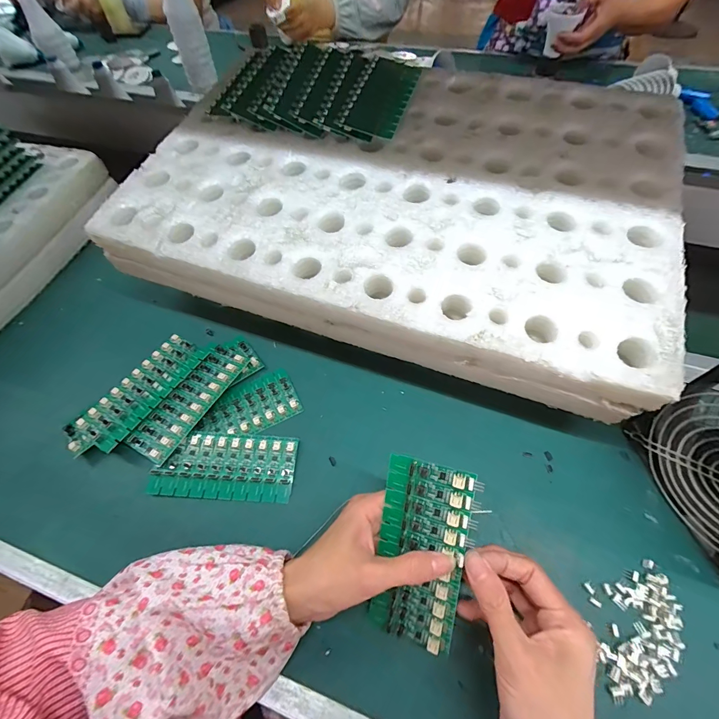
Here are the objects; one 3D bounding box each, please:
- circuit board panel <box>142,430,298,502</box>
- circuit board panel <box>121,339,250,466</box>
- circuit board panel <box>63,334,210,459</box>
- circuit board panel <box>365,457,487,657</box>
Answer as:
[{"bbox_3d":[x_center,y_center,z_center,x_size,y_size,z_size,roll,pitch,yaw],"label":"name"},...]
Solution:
[{"bbox_3d":[-0.132,0.105,0.345,0.135,0.008,0.062,4,66,0],"label":"circuit board panel"},{"bbox_3d":[-0.180,0.042,0.372,0.052,0.008,0.137,23,61,14],"label":"circuit board panel"},{"bbox_3d":[-0.237,0.038,0.374,0.063,0.011,0.151,34,65,19],"label":"circuit board panel"},{"bbox_3d":[0.046,0.145,0.258,0.065,0.008,0.138,10,96,24],"label":"circuit board panel"}]

